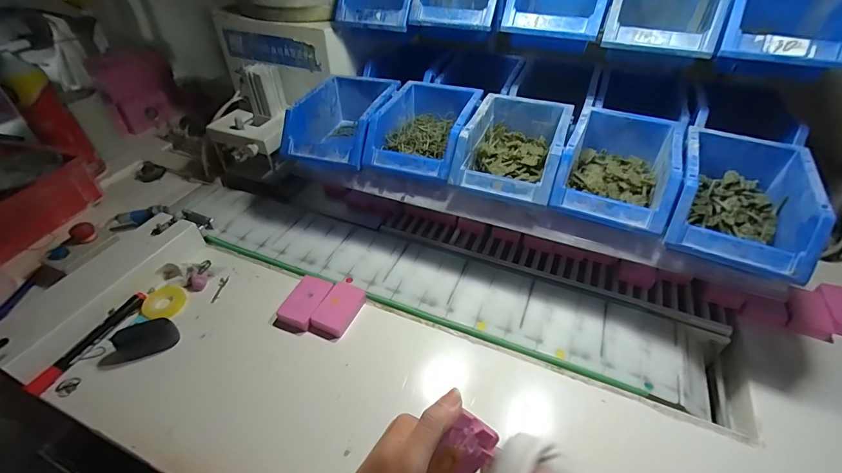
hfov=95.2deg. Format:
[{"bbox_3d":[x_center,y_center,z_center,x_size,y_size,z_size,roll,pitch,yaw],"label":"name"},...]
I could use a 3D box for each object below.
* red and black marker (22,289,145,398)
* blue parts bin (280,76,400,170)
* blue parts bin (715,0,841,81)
[{"bbox_3d":[-0.398,0.125,0.466,0.013,0.017,0.141,17,46,18],"label":"red and black marker"},{"bbox_3d":[-0.112,-0.172,0.586,0.123,0.081,0.187,11,43,13],"label":"blue parts bin"},{"bbox_3d":[0.441,-0.266,0.474,0.123,0.078,0.206,20,46,21],"label":"blue parts bin"}]

